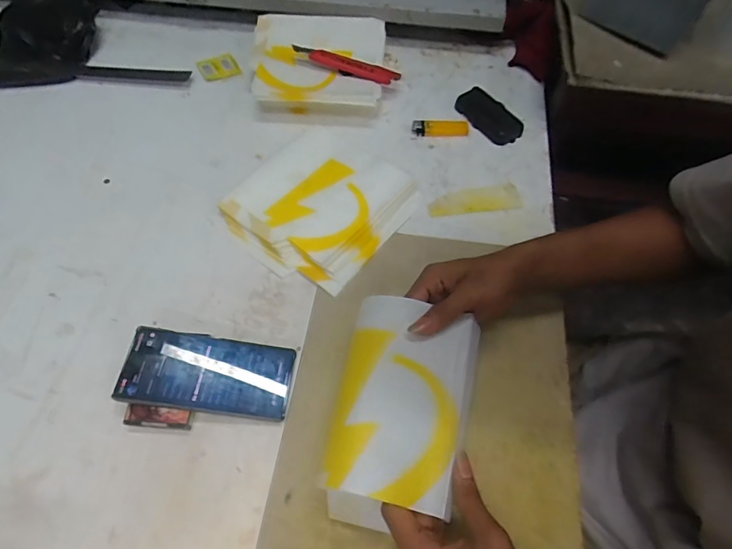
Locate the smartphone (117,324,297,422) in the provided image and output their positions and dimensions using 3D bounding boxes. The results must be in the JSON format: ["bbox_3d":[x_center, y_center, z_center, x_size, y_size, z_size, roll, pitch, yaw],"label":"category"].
[{"bbox_3d":[-0.158,0.100,0.434,0.161,0.006,0.074,10,64,-7],"label":"smartphone"}]

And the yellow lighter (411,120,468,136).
[{"bbox_3d":[0.110,-0.216,0.628,0.082,0.009,0.026,-1,60,-1],"label":"yellow lighter"}]

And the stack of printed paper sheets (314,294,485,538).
[{"bbox_3d":[0.032,0.111,0.368,0.112,0.022,0.185,12,61,6],"label":"stack of printed paper sheets"}]

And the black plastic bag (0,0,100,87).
[{"bbox_3d":[-0.535,-0.444,0.722,0.168,0.079,0.303,1,60,0],"label":"black plastic bag"}]

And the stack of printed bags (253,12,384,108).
[{"bbox_3d":[-0.074,-0.326,0.661,0.200,0.045,0.189,3,60,1],"label":"stack of printed bags"}]

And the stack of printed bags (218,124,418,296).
[{"bbox_3d":[-0.062,-0.097,0.556,0.207,0.027,0.208,33,65,17],"label":"stack of printed bags"}]

